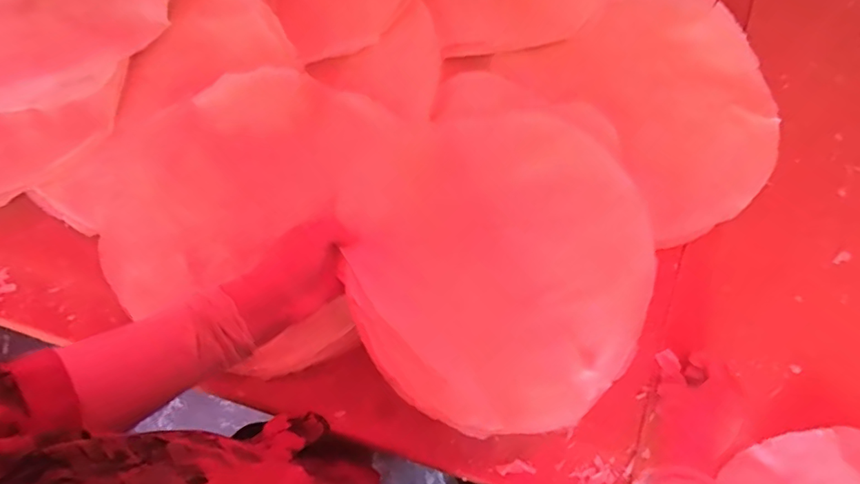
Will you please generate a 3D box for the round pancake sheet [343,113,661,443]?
[{"bbox_3d":[0.080,0.009,0.534,0.327,0.082,0.354,1,73,-2],"label":"round pancake sheet"}]

